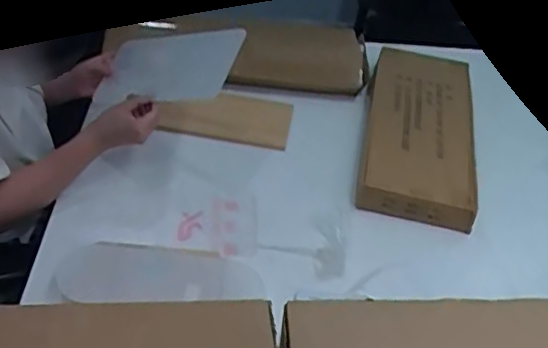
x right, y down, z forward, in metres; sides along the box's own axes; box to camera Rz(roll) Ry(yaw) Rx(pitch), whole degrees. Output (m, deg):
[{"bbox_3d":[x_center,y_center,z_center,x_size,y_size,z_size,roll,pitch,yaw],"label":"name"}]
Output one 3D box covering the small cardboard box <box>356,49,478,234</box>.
[{"bbox_3d":[0.296,-0.105,1.185,0.218,0.088,0.517,12,42,4],"label":"small cardboard box"}]

